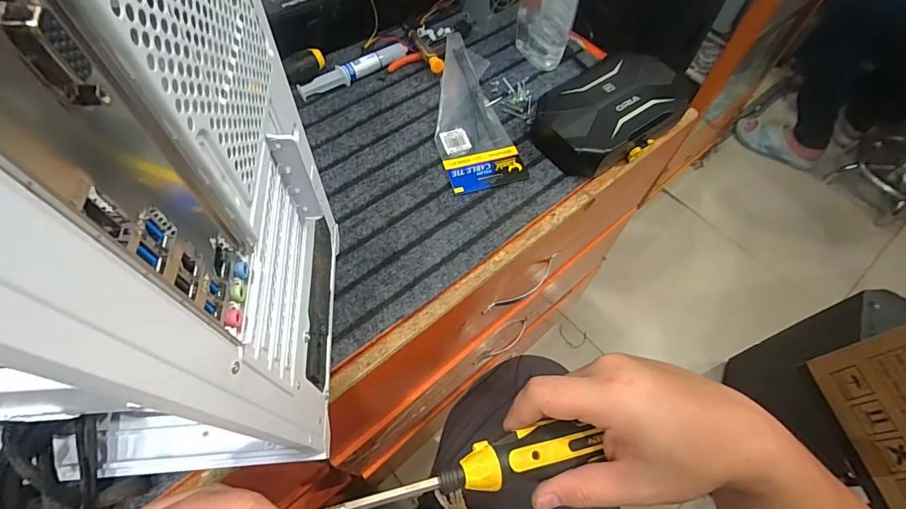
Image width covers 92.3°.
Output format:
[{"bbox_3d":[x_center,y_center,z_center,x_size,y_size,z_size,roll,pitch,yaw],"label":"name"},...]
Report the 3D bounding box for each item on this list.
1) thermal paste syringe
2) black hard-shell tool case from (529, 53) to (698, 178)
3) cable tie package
[{"bbox_3d":[-0.125,-0.238,0.566,0.157,0.023,0.024,-34,65,-19],"label":"thermal paste syringe"},{"bbox_3d":[0.189,-0.170,0.518,0.182,0.053,0.109,-32,65,-18],"label":"black hard-shell tool case"},{"bbox_3d":[0.020,-0.181,0.535,0.089,0.027,0.233,-8,60,-6],"label":"cable tie package"}]

